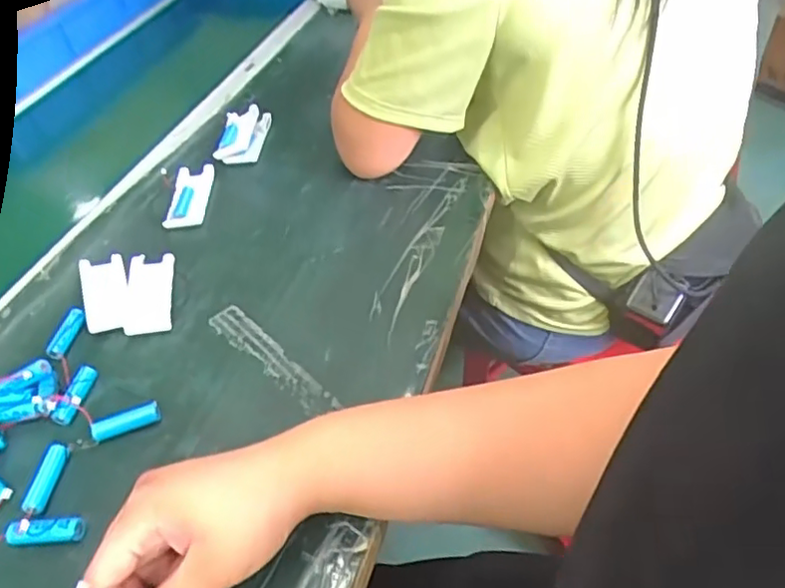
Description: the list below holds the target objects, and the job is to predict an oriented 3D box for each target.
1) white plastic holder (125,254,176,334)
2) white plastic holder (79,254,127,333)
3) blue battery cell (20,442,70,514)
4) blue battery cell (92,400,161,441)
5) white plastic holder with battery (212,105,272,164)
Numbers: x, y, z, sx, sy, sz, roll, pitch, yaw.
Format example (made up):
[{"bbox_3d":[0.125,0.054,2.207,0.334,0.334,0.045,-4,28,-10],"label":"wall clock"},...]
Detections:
[{"bbox_3d":[-0.231,-0.001,0.599,0.043,0.009,0.108,-14,44,-5],"label":"white plastic holder"},{"bbox_3d":[-0.272,-0.002,0.596,0.038,0.012,0.102,-20,44,-10],"label":"white plastic holder"},{"bbox_3d":[-0.252,0.134,0.459,0.016,0.011,0.055,-1,44,9],"label":"blue battery cell"},{"bbox_3d":[-0.205,0.099,0.486,0.052,0.017,0.015,-18,44,-8],"label":"blue battery cell"},{"bbox_3d":[-0.190,-0.197,0.792,0.051,0.033,0.111,-3,44,8],"label":"white plastic holder with battery"}]

